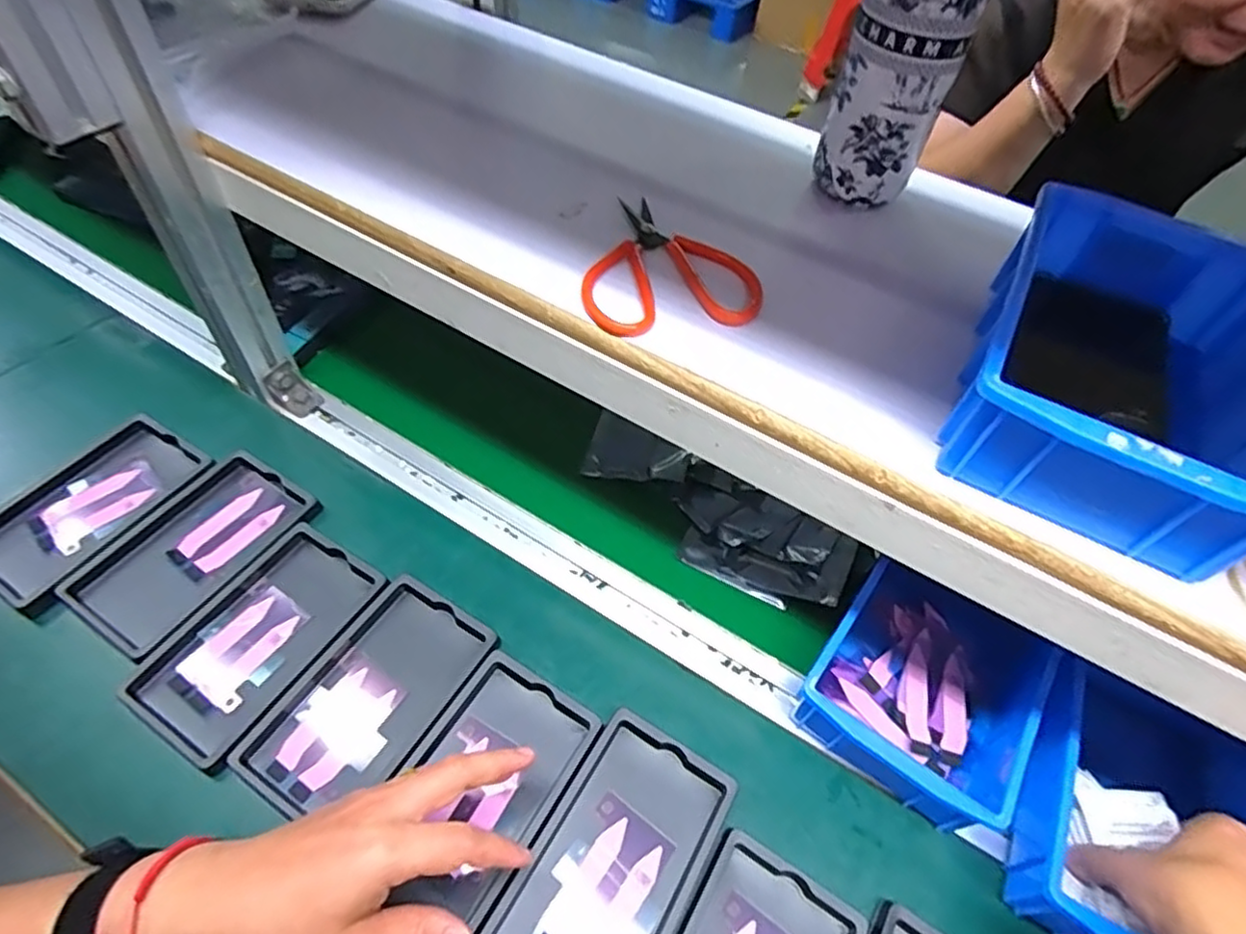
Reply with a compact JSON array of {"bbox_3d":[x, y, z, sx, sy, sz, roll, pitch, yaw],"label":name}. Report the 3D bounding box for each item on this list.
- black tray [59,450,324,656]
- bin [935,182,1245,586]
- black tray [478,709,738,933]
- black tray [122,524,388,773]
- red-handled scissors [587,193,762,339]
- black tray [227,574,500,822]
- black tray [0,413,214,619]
[{"bbox_3d":[-0.327,0.060,0.508,0.095,0.013,0.159,29,55,17],"label":"black tray"},{"bbox_3d":[0.250,-0.050,0.332,0.125,0.061,0.202,28,54,15],"label":"bin"},{"bbox_3d":[-0.005,0.242,0.405,0.093,0.018,0.158,28,55,16],"label":"black tray"},{"bbox_3d":[-0.256,0.120,0.473,0.097,0.012,0.158,27,55,16],"label":"black tray"},{"bbox_3d":[0.021,-0.126,0.400,0.100,0.015,0.118,-8,53,-13],"label":"red-handled scissors"},{"bbox_3d":[-0.170,0.157,0.453,0.094,0.014,0.159,30,55,17],"label":"black tray"},{"bbox_3d":[-0.418,0.029,0.522,0.097,0.016,0.160,27,54,16],"label":"black tray"}]

